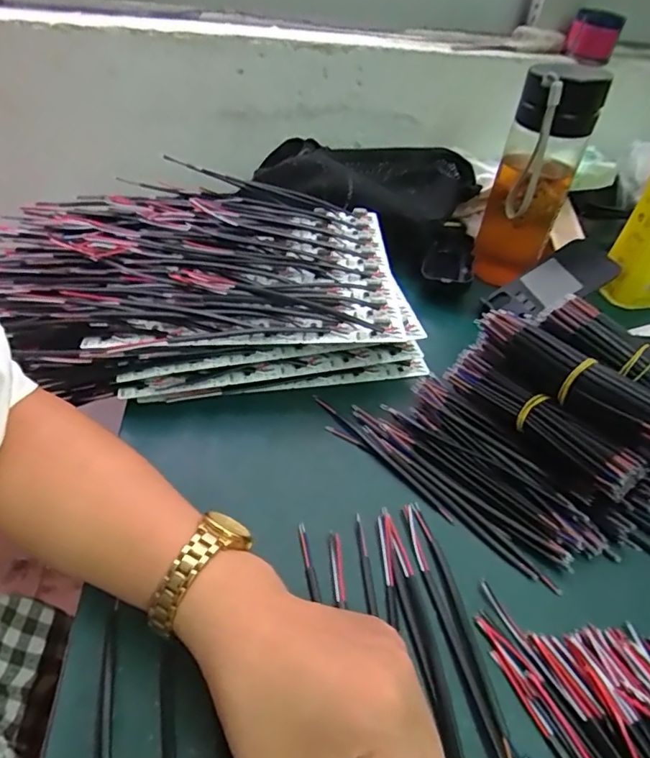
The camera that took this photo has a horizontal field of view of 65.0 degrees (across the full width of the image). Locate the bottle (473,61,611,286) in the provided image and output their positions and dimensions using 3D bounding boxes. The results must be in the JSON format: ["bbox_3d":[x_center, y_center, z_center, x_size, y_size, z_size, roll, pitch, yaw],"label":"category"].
[{"bbox_3d":[0.197,-0.183,0.497,0.072,0.210,0.078,19,43,13],"label":"bottle"}]

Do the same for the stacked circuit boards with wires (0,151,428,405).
[{"bbox_3d":[-0.114,-0.090,0.448,0.355,0.073,0.231,-4,43,-11],"label":"stacked circuit boards with wires"}]

